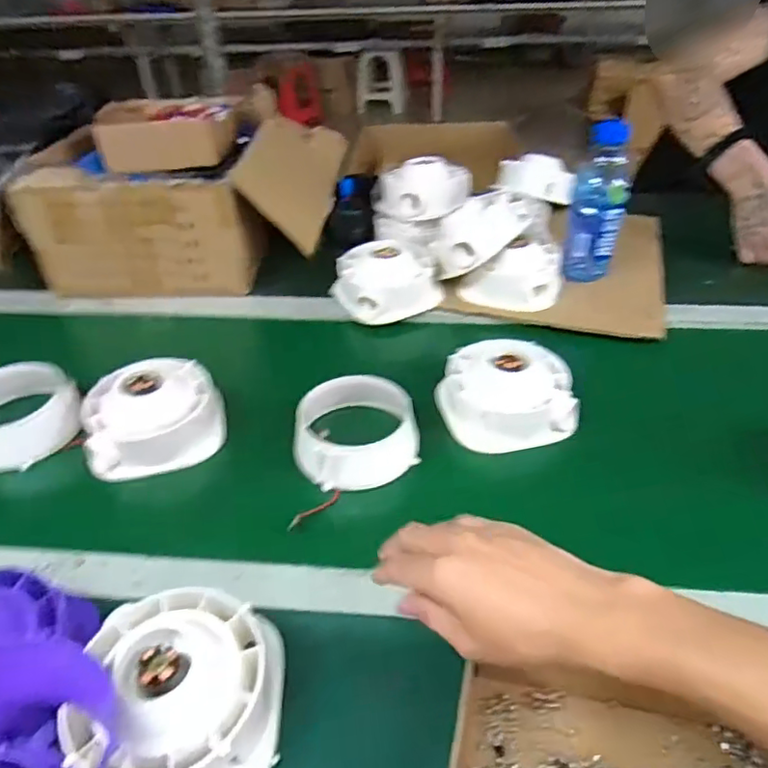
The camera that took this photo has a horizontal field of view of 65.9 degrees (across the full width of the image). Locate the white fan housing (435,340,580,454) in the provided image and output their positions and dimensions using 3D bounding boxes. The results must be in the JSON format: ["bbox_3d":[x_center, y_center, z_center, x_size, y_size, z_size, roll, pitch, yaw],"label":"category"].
[{"bbox_3d":[0.134,0.004,0.648,0.140,0.078,0.115,-10,39,-12],"label":"white fan housing"}]

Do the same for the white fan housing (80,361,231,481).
[{"bbox_3d":[-0.247,0.032,0.645,0.140,0.083,0.104,-14,40,-16],"label":"white fan housing"}]

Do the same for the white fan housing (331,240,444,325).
[{"bbox_3d":[0.002,-0.150,0.830,0.128,0.072,0.125,-25,44,-28],"label":"white fan housing"}]

